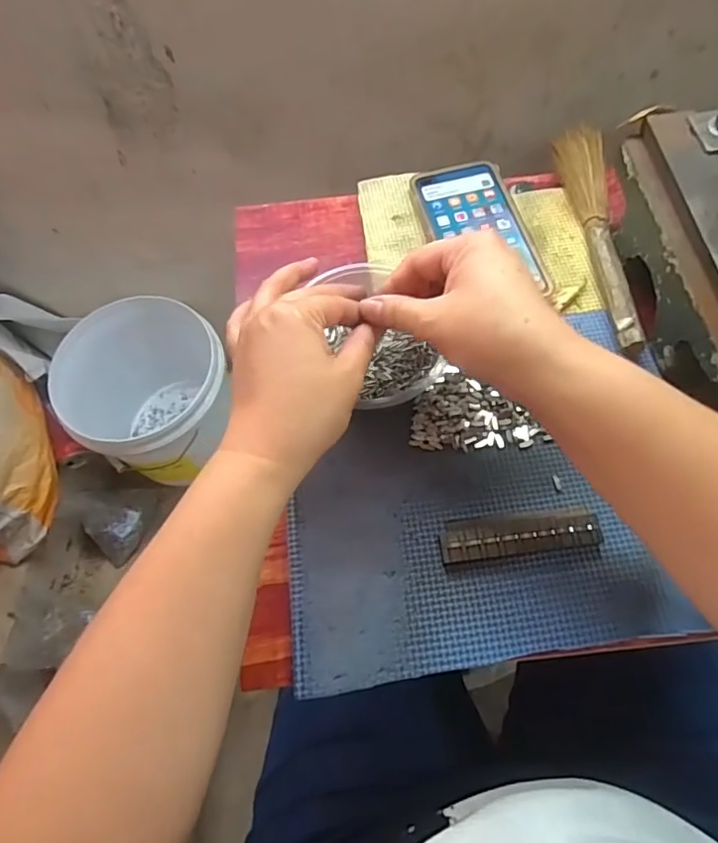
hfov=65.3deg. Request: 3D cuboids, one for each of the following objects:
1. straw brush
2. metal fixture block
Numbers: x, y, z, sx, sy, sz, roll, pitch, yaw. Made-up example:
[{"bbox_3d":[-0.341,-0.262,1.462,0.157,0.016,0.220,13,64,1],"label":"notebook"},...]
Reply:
[{"bbox_3d":[0.194,-0.157,0.449,0.037,0.020,0.231,-2,64,1],"label":"straw brush"},{"bbox_3d":[0.100,0.070,0.353,0.096,0.012,0.029,-8,64,-2],"label":"metal fixture block"}]

